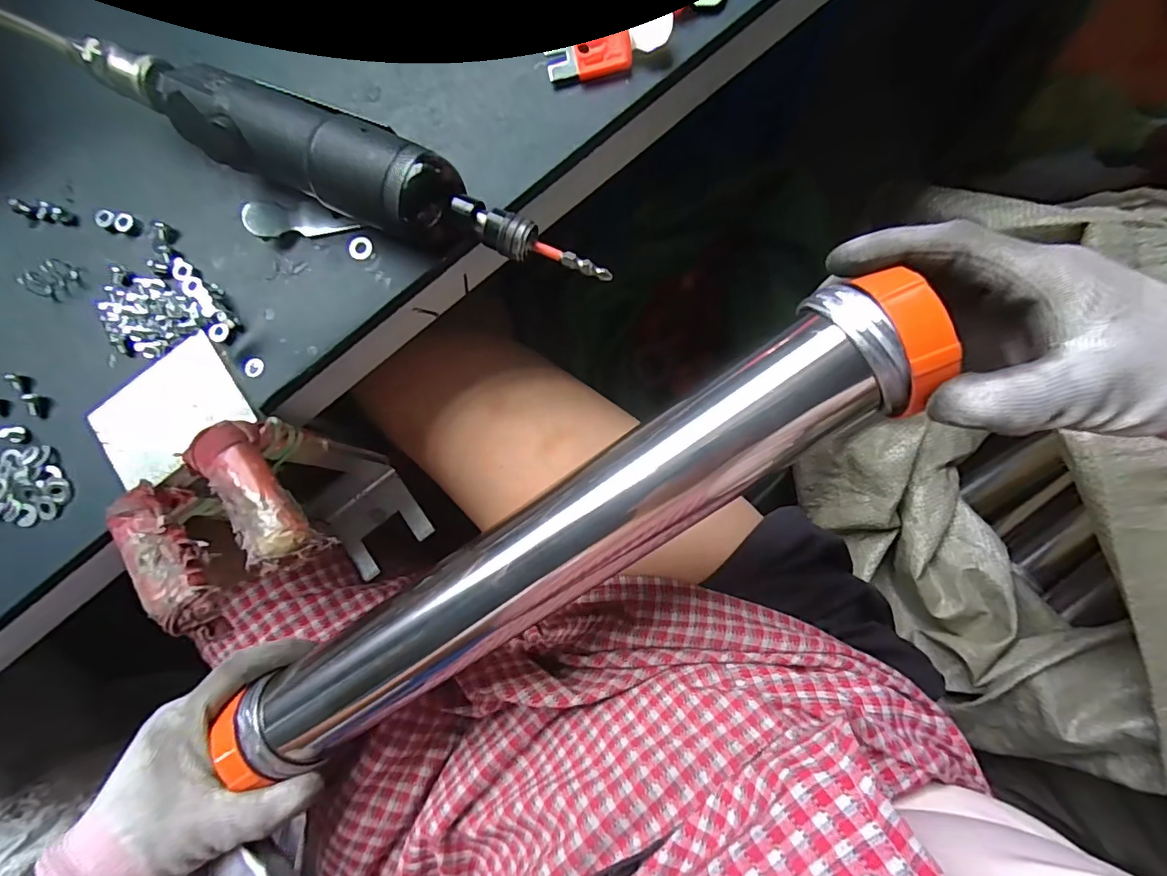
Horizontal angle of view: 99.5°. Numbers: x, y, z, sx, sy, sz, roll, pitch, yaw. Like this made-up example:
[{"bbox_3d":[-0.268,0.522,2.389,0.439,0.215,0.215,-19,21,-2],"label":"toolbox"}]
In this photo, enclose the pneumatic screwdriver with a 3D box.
[{"bbox_3d":[-0.111,-0.126,0.229,0.260,0.048,0.043,22,88,6],"label":"pneumatic screwdriver"}]

